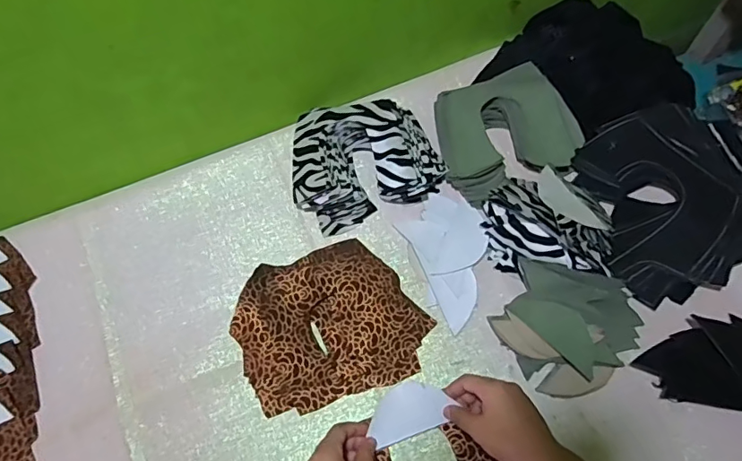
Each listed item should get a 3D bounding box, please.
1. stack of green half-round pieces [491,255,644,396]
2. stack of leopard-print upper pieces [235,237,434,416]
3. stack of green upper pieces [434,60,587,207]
[{"bbox_3d":[0.213,0.093,0.545,0.142,0.039,0.145,-30,67,-12],"label":"stack of green half-round pieces"},{"bbox_3d":[-0.046,0.102,0.565,0.196,0.033,0.163,-17,66,-9],"label":"stack of leopard-print upper pieces"},{"bbox_3d":[0.163,-0.127,0.634,0.161,0.058,0.151,-19,66,-8],"label":"stack of green upper pieces"}]

